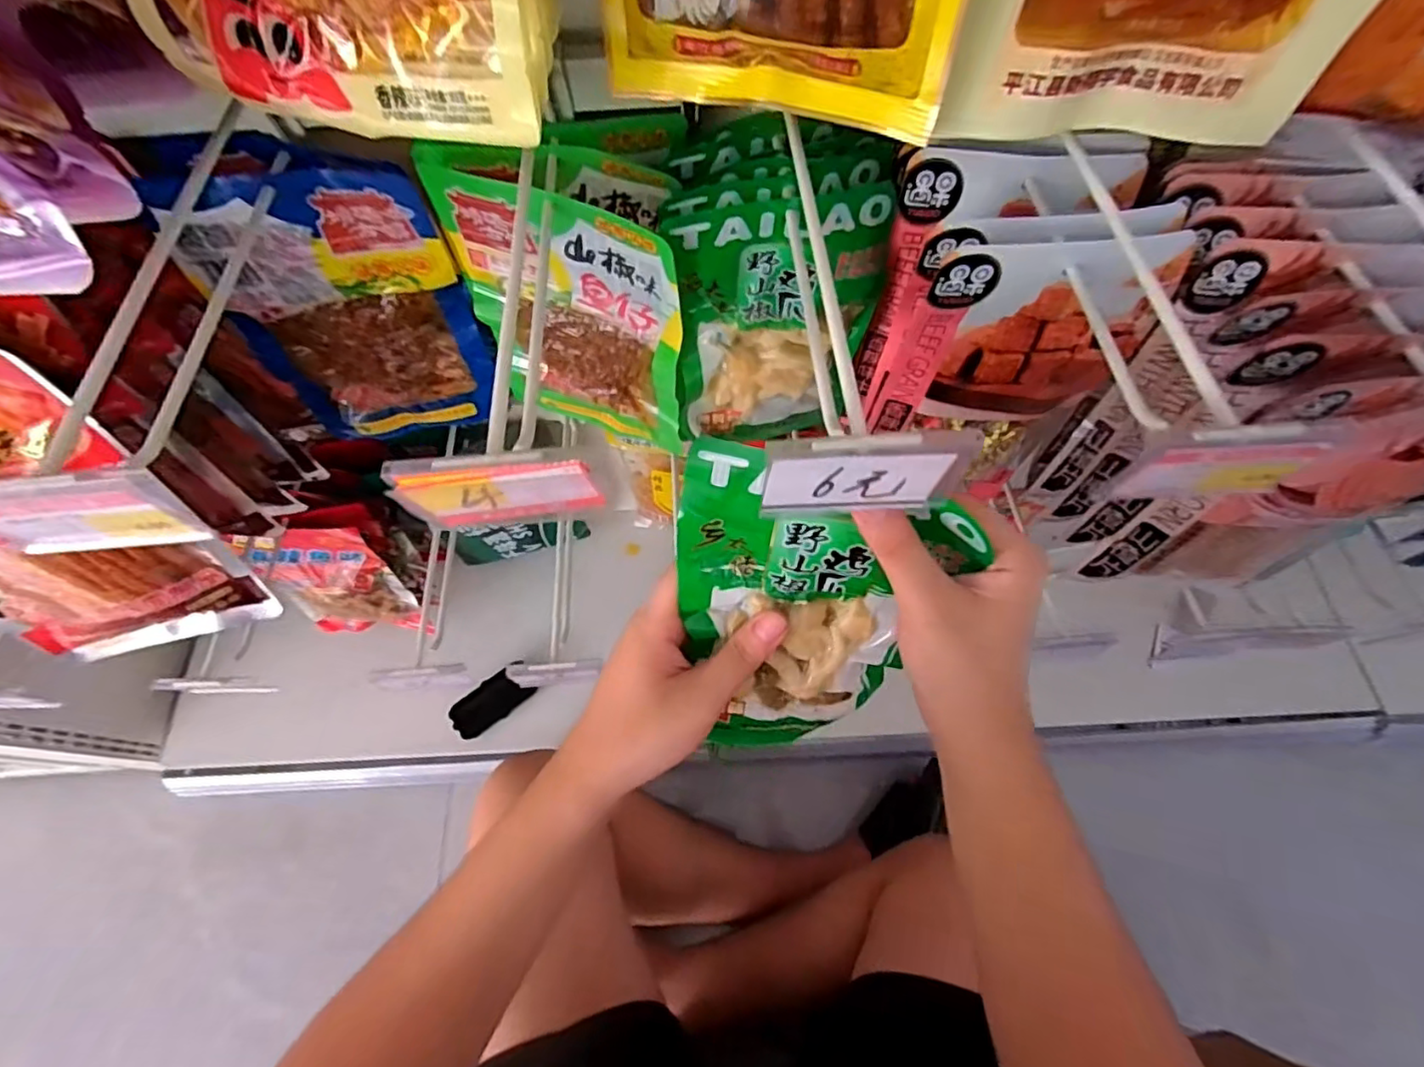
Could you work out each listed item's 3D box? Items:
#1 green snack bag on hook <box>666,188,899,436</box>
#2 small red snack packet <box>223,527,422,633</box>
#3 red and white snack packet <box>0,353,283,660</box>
[{"bbox_3d":[0.043,-0.141,0.435,0.140,0.199,0.040,-13,66,-7],"label":"green snack bag on hook"},{"bbox_3d":[-0.428,0.065,0.721,0.146,0.253,0.042,1,55,-14],"label":"small red snack packet"},{"bbox_3d":[-0.432,0.002,0.401,0.158,0.264,0.023,-17,55,-17],"label":"red and white snack packet"}]

